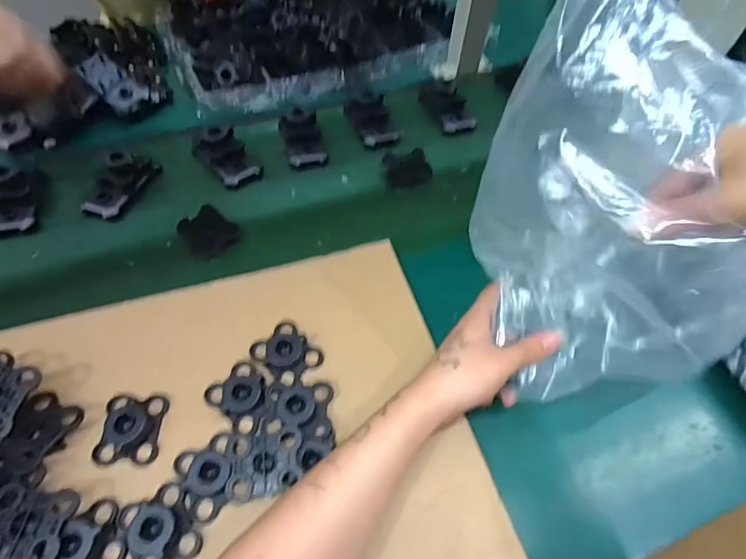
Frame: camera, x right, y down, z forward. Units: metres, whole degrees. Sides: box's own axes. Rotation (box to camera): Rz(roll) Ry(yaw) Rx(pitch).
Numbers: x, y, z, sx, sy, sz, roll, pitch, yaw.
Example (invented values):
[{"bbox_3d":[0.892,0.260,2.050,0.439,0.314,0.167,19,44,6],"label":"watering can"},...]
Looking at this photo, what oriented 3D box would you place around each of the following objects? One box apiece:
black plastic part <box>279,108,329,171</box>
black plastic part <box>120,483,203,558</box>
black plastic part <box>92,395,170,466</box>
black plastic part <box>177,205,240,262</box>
[{"bbox_3d":[-0.094,-0.197,0.608,0.052,0.029,0.093,-12,58,-11],"label":"black plastic part"},{"bbox_3d":[-0.159,0.185,0.333,0.048,0.016,0.056,-25,61,-18],"label":"black plastic part"},{"bbox_3d":[-0.204,0.122,0.376,0.048,0.018,0.055,3,56,-1],"label":"black plastic part"},{"bbox_3d":[-0.186,-0.054,0.509,0.063,0.014,0.057,34,61,18],"label":"black plastic part"}]

